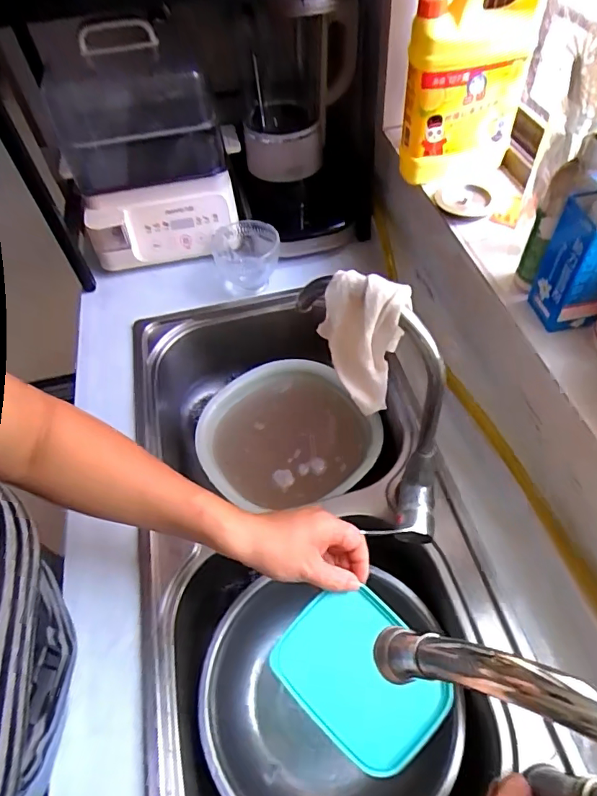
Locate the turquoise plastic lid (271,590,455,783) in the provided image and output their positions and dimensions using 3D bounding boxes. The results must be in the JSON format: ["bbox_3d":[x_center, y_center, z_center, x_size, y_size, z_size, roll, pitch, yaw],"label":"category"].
[{"bbox_3d":[0.057,0.249,0.439,0.144,0.013,0.111,44,79,11],"label":"turquoise plastic lid"}]

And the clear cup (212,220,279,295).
[{"bbox_3d":[-0.087,-0.241,0.816,0.103,0.077,0.100,-2,54,3],"label":"clear cup"}]

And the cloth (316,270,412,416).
[{"bbox_3d":[0.051,-0.050,0.425,0.076,0.111,0.061,12,56,13],"label":"cloth"}]

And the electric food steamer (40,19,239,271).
[{"bbox_3d":[-0.255,-0.416,0.810,0.250,0.279,0.228,-12,54,-3],"label":"electric food steamer"}]

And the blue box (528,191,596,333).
[{"bbox_3d":[0.277,-0.131,0.472,0.056,0.128,0.061,-7,54,0],"label":"blue box"}]

